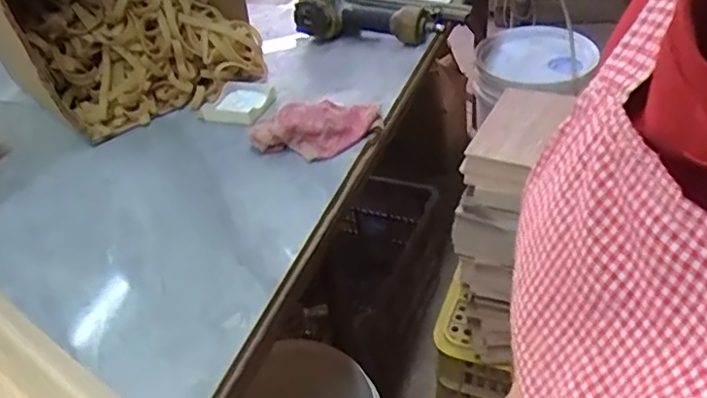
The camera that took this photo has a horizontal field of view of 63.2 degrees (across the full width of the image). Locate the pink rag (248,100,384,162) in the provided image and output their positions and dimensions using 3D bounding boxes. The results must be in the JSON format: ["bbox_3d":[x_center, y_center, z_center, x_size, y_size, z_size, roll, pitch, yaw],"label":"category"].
[{"bbox_3d":[-0.041,-0.081,0.653,0.152,0.045,0.071,-13,38,-7],"label":"pink rag"}]

